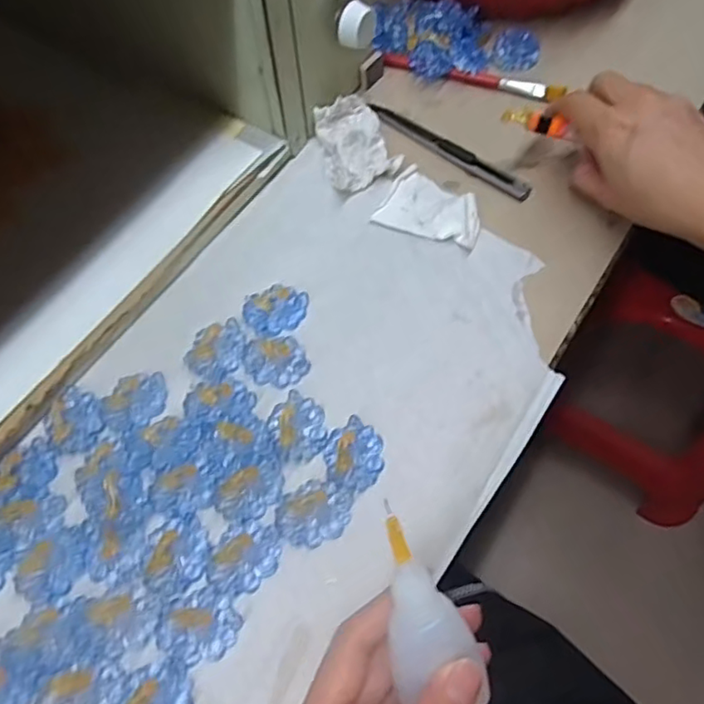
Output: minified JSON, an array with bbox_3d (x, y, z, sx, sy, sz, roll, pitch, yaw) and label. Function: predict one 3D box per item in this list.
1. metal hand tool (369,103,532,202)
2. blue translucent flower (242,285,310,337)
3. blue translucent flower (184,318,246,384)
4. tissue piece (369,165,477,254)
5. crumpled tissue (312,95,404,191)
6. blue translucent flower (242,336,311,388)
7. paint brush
[{"bbox_3d":[0.065,-0.139,0.413,0.129,0.008,0.013,37,68,19],"label":"metal hand tool"},{"bbox_3d":[-0.045,-0.026,0.358,0.038,0.004,0.029,-21,63,-10],"label":"blue translucent flower"},{"bbox_3d":[-0.077,-0.002,0.346,0.030,0.006,0.039,15,63,9],"label":"blue translucent flower"},{"bbox_3d":[0.054,-0.097,0.387,0.064,0.011,0.051,20,64,12],"label":"tissue piece"},{"bbox_3d":[0.002,-0.141,0.408,0.045,0.021,0.062,-17,62,-8],"label":"crumpled tissue"},{"bbox_3d":[-0.044,0.004,0.343,0.032,0.004,0.035,-1,61,1],"label":"blue translucent flower"},{"bbox_3d":[0.088,-0.201,0.443,0.133,0.008,0.017,13,62,8],"label":"paint brush"}]

